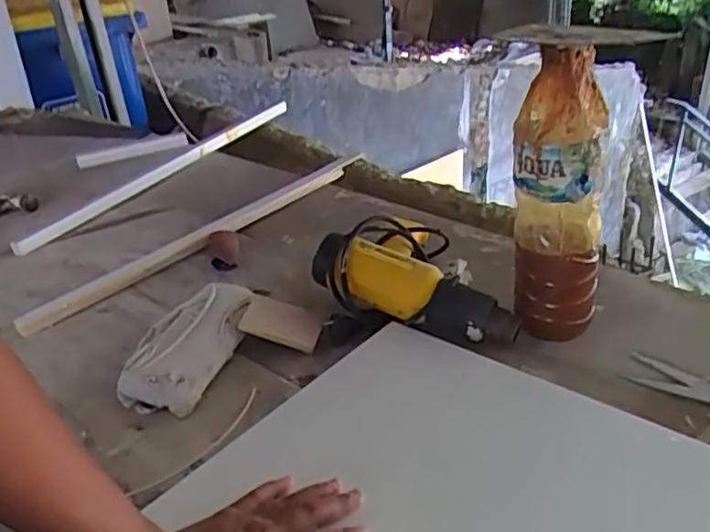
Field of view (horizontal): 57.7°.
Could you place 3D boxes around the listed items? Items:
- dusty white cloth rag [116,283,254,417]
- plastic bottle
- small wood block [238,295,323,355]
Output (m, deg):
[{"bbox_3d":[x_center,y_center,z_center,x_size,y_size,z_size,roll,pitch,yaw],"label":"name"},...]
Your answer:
[{"bbox_3d":[-0.190,0.087,0.732,0.111,0.042,0.200,1,30,12],"label":"dusty white cloth rag"},{"bbox_3d":[0.203,-0.050,0.647,0.088,0.297,0.069,3,30,15],"label":"plastic bottle"},{"bbox_3d":[-0.085,0.066,0.751,0.096,0.013,0.062,15,38,15],"label":"small wood block"}]

